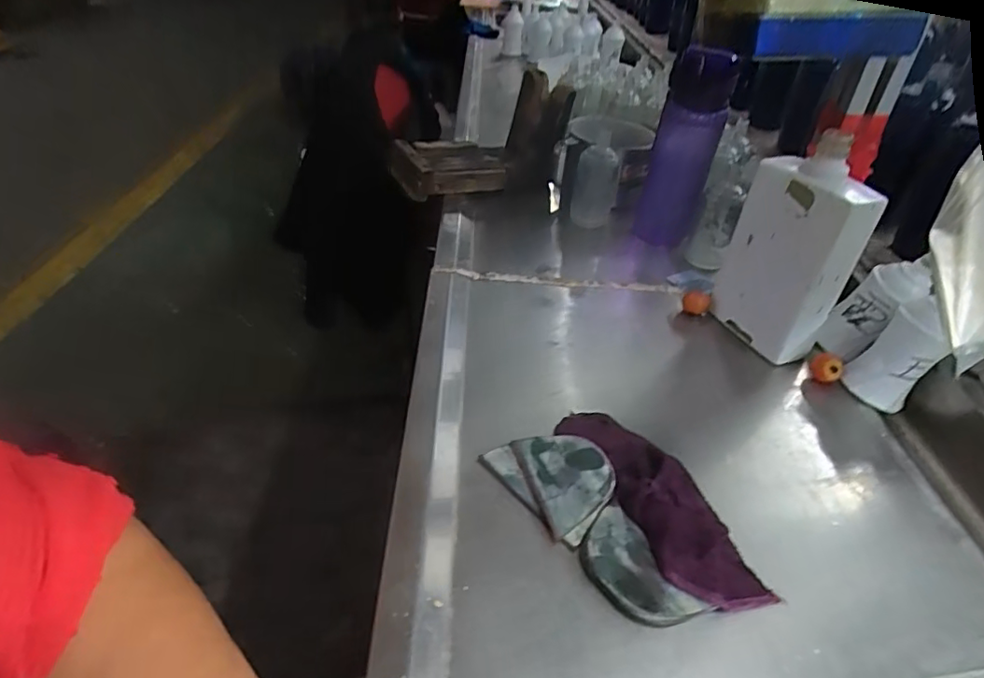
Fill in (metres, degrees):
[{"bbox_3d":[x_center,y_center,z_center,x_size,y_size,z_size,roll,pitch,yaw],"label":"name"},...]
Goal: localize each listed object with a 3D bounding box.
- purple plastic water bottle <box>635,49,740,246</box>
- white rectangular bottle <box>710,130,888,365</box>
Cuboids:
[{"bbox_3d":[0.235,-0.228,0.713,0.076,0.228,0.063,12,37,12],"label":"purple plastic water bottle"},{"bbox_3d":[0.283,-0.081,0.555,0.055,0.189,0.108,-10,38,-17],"label":"white rectangular bottle"}]

